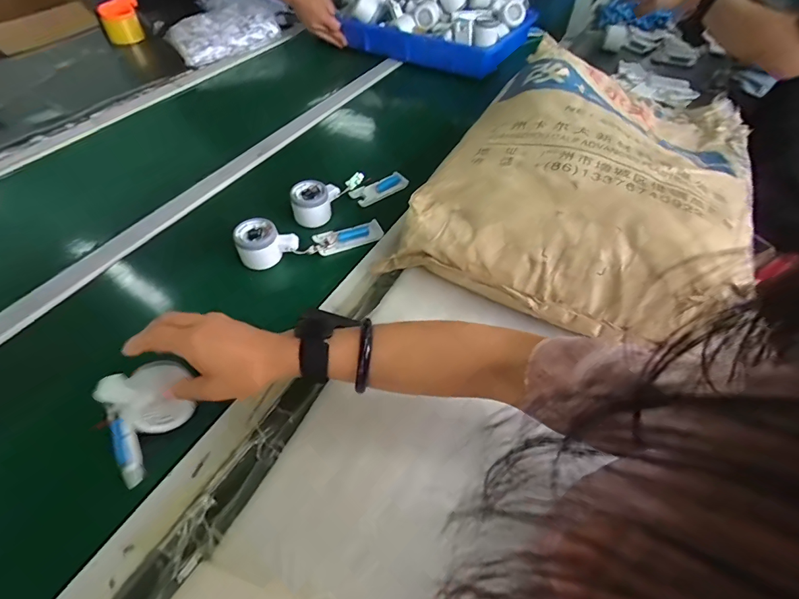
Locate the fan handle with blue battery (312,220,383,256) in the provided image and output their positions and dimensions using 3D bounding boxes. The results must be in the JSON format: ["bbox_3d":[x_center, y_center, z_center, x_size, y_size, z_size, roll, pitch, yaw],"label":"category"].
[{"bbox_3d":[-0.079,-0.097,0.633,0.105,0.012,0.044,-15,53,-15],"label":"fan handle with blue battery"}]

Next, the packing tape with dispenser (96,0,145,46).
[{"bbox_3d":[-0.728,-0.738,1.073,0.102,0.091,0.104,-18,54,-17],"label":"packing tape with dispenser"}]

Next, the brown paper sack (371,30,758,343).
[{"bbox_3d":[0.346,-0.235,0.656,0.427,0.125,0.707,25,54,17],"label":"brown paper sack"}]

